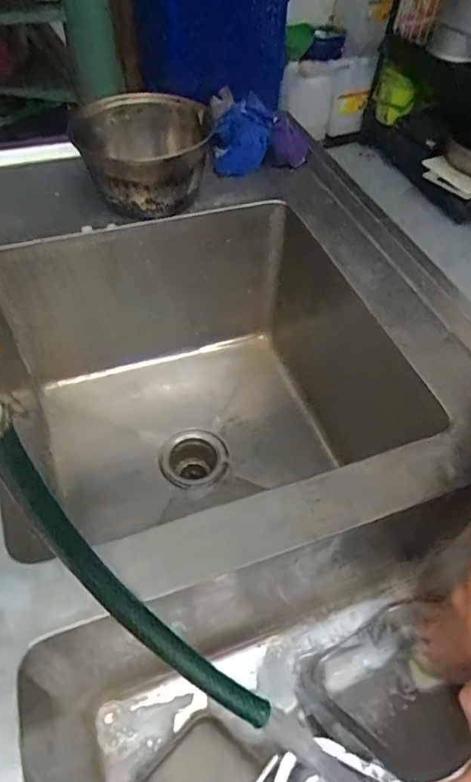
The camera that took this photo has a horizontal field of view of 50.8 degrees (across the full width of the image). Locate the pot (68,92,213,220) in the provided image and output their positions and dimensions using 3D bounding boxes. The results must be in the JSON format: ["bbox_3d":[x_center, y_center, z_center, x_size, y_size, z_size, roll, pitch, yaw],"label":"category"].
[{"bbox_3d":[-0.129,-0.340,0.726,0.188,0.097,0.197,2,51,-2],"label":"pot"}]

